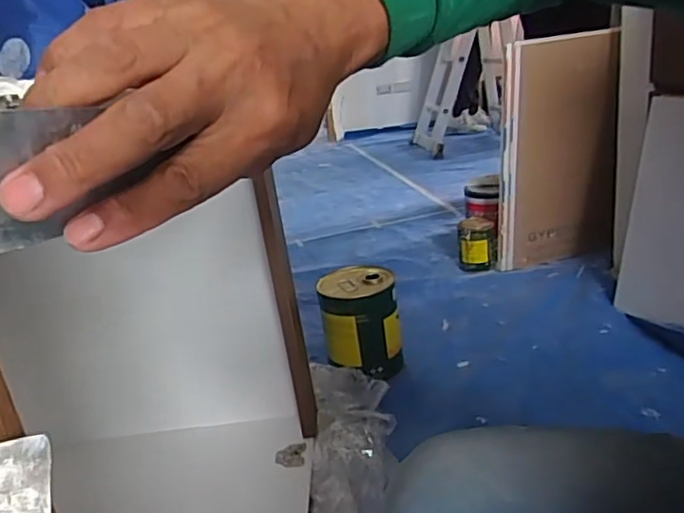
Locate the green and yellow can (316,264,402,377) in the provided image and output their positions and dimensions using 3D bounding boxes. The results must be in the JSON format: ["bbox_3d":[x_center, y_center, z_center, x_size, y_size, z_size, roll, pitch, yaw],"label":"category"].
[{"bbox_3d":[0.041,0.143,1.272,0.158,0.194,0.132,-8,19,0],"label":"green and yellow can"}]

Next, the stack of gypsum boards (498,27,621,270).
[{"bbox_3d":[0.573,-0.264,1.583,0.308,0.611,0.054,-8,31,0],"label":"stack of gypsum boards"}]

